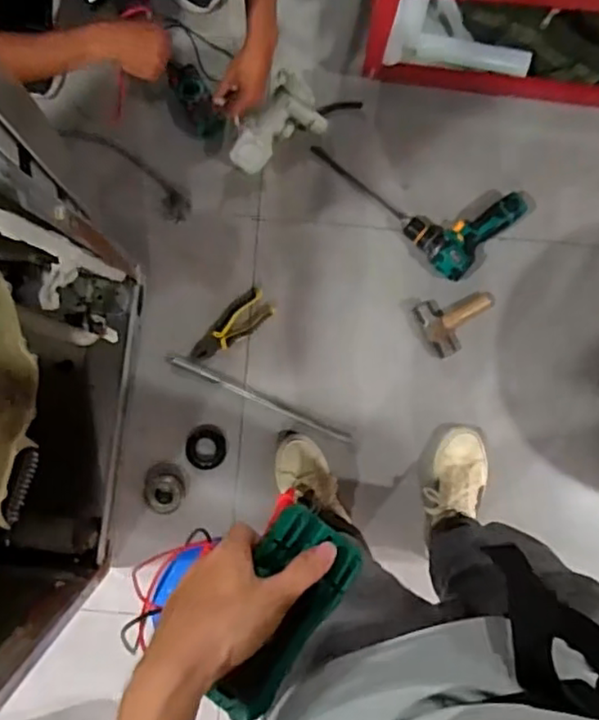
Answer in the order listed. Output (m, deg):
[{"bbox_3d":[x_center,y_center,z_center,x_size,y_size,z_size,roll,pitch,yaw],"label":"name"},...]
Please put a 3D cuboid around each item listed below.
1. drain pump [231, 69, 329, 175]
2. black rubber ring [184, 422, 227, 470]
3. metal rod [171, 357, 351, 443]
[{"bbox_3d":[-0.055,-0.455,1.274,0.198,0.094,0.118,-33,90,0],"label":"drain pump"},{"bbox_3d":[-0.185,0.173,1.296,0.080,0.012,0.087,0,90,0],"label":"black rubber ring"},{"bbox_3d":[-0.076,0.078,1.282,0.378,0.021,0.017,25,91,-2],"label":"metal rod"}]

